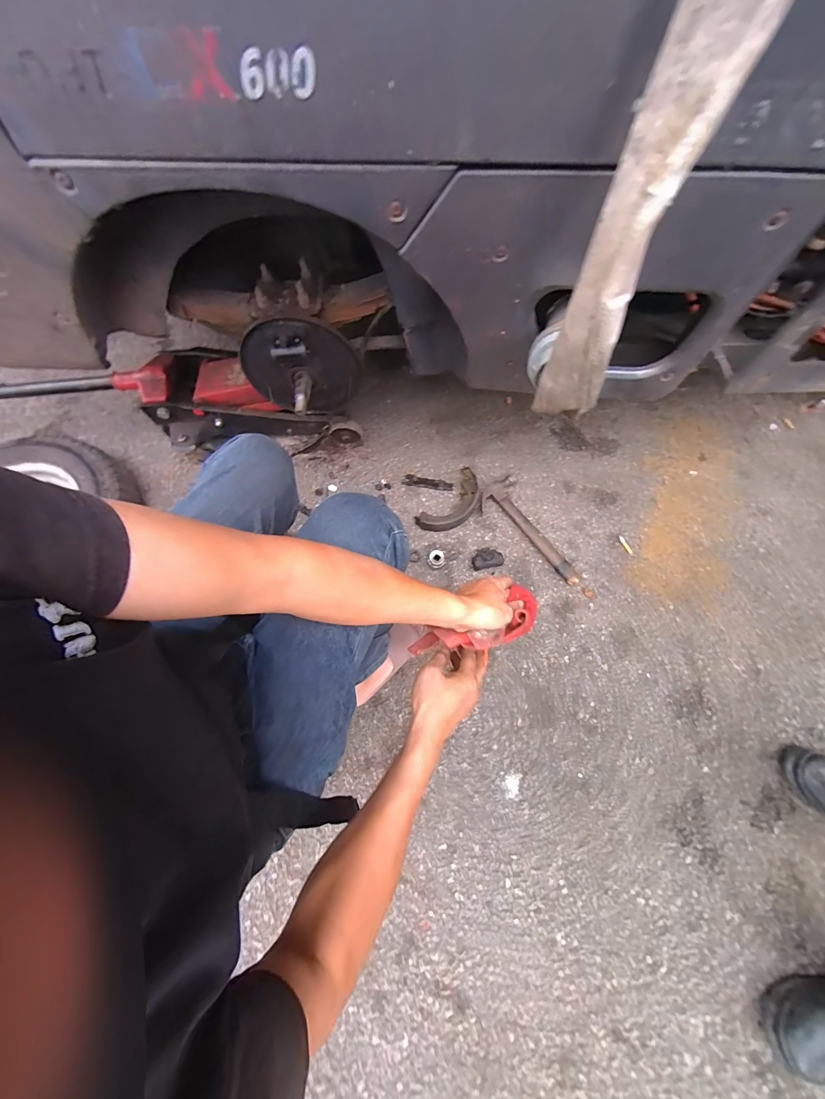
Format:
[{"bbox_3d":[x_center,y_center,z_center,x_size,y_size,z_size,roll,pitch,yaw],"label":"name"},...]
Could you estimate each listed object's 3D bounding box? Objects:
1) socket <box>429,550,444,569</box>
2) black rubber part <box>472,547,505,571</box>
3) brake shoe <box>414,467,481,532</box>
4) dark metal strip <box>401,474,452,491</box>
[{"bbox_3d":[0.056,0.027,0.845,0.033,0.045,0.039,-3,68,-1],"label":"socket"},{"bbox_3d":[0.174,0.021,0.847,0.073,0.028,0.051,-12,71,-4],"label":"black rubber part"},{"bbox_3d":[0.104,-0.111,0.886,0.091,0.049,0.194,41,76,13],"label":"brake shoe"},{"bbox_3d":[0.041,-0.171,0.931,0.128,0.004,0.030,11,71,4],"label":"dark metal strip"}]

